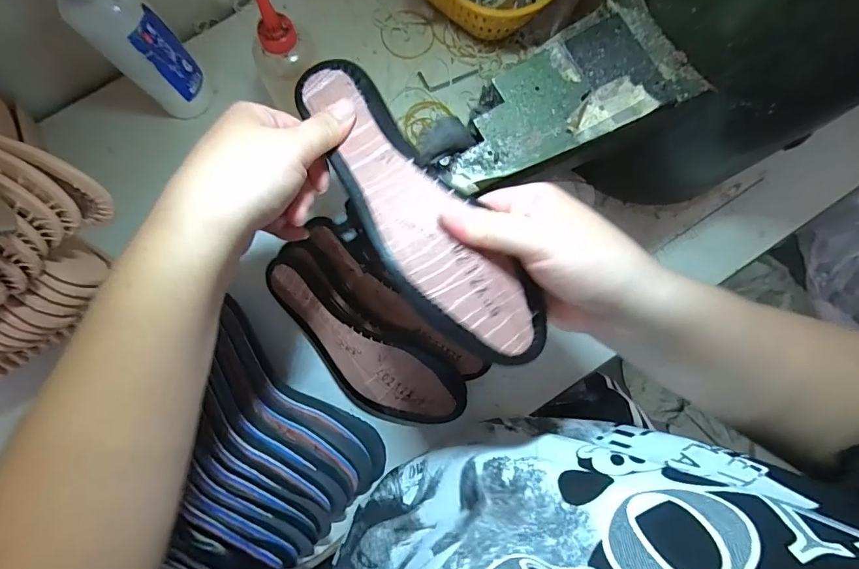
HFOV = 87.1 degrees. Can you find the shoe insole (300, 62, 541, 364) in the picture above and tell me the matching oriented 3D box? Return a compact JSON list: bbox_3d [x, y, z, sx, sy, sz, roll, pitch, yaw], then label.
[{"bbox_3d":[-0.011,-0.048,0.275,0.063,0.029,0.221,-33,79,-4],"label":"shoe insole"}]

